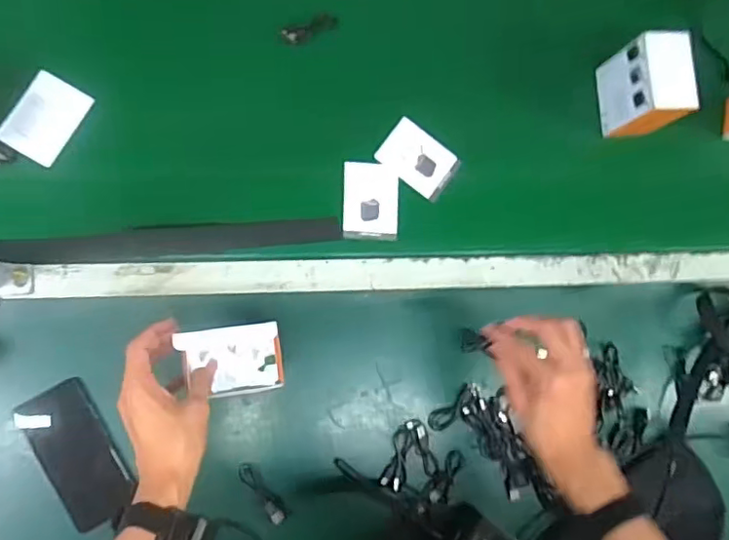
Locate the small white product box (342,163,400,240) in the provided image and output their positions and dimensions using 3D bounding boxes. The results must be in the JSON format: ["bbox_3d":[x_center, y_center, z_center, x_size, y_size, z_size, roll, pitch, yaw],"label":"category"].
[{"bbox_3d":[0.009,-0.091,0.765,0.072,0.008,0.102,1,83,-6],"label":"small white product box"}]

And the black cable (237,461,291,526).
[{"bbox_3d":[-0.121,0.265,0.693,0.020,0.011,0.084,-38,89,-9],"label":"black cable"}]

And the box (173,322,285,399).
[{"bbox_3d":[-0.132,0.092,0.590,0.096,0.039,0.070,-6,84,-7],"label":"box"}]

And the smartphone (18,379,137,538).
[{"bbox_3d":[-0.328,0.211,0.666,0.077,0.014,0.162,-31,87,-8],"label":"smartphone"}]

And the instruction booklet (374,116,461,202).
[{"bbox_3d":[0.074,-0.149,0.786,0.100,0.012,0.071,35,81,-1],"label":"instruction booklet"}]

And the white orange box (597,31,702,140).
[{"bbox_3d":[0.375,-0.241,0.786,0.061,0.127,0.114,-5,84,-6],"label":"white orange box"}]

